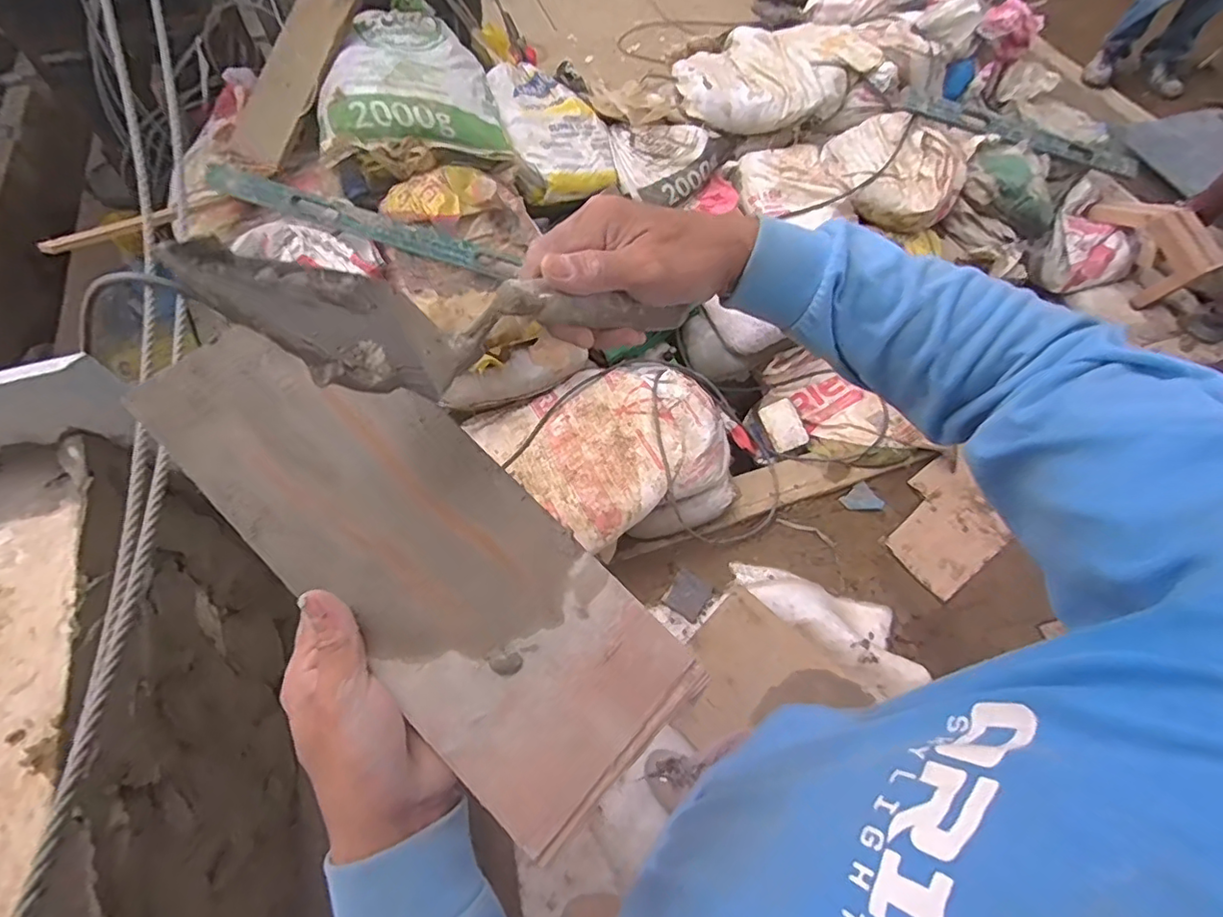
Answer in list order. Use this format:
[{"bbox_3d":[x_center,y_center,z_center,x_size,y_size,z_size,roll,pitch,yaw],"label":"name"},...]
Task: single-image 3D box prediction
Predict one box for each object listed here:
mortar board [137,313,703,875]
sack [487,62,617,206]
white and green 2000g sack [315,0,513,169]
[{"bbox_3d":[-0.114,0.046,0.322,0.337,0.011,0.127,40,67,8],"label":"mortar board"},{"bbox_3d":[-0.170,-0.976,1.664,0.306,0.162,0.460,-17,62,-9],"label":"sack"},{"bbox_3d":[-0.521,-0.998,1.474,0.432,0.155,0.584,-10,61,-5],"label":"white and green 2000g sack"}]

